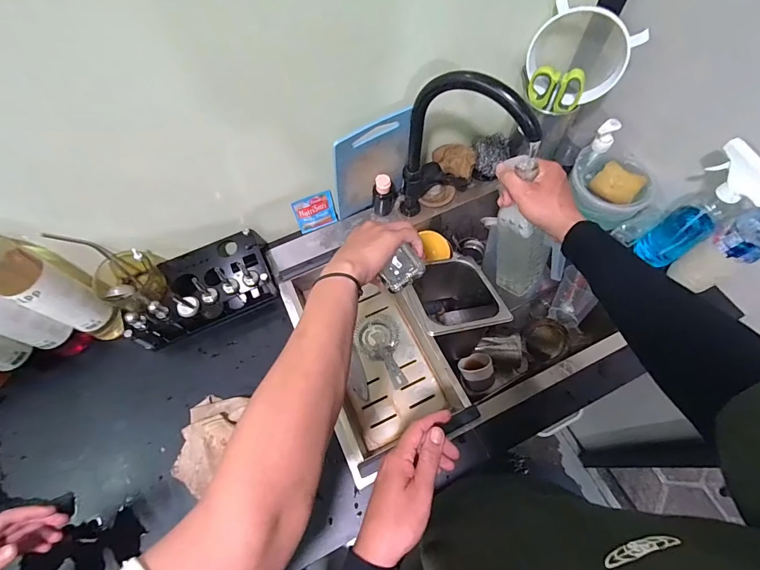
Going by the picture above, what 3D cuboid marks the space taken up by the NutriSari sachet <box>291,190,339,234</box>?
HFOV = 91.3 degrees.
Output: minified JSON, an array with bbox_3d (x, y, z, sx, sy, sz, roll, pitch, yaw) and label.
[{"bbox_3d":[-0.124,-0.140,0.719,0.077,0.082,0.009,-21,58,-9],"label":"NutriSari sachet"}]

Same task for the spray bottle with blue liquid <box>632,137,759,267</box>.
[{"bbox_3d":[0.522,-0.124,0.592,0.079,0.235,0.080,-28,66,-12],"label":"spray bottle with blue liquid"}]

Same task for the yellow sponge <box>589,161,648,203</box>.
[{"bbox_3d":[0.439,-0.187,0.687,0.068,0.024,0.077,-41,69,-17],"label":"yellow sponge"}]

